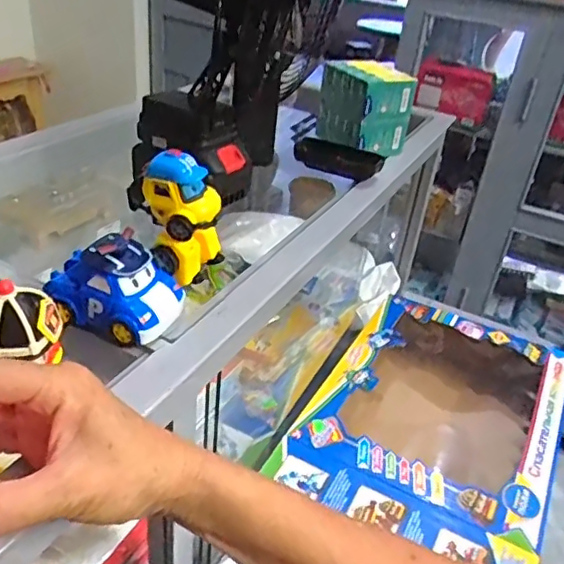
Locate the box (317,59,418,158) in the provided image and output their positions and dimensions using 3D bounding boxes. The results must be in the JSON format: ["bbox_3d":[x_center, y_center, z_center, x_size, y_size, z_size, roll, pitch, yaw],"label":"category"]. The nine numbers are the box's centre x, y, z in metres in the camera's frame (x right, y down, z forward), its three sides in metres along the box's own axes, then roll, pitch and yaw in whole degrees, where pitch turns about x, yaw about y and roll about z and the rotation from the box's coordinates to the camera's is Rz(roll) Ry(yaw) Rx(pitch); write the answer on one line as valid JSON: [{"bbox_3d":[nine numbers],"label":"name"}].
[{"bbox_3d":[0.113,-0.237,0.786,0.085,0.101,0.097,-11,37,-26],"label":"box"}]

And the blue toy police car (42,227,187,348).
[{"bbox_3d":[-0.119,0.000,0.421,0.092,0.059,0.057,14,33,12],"label":"blue toy police car"}]

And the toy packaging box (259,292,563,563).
[{"bbox_3d":[0.206,0.212,0.809,0.297,0.131,0.440,20,35,21],"label":"toy packaging box"}]

